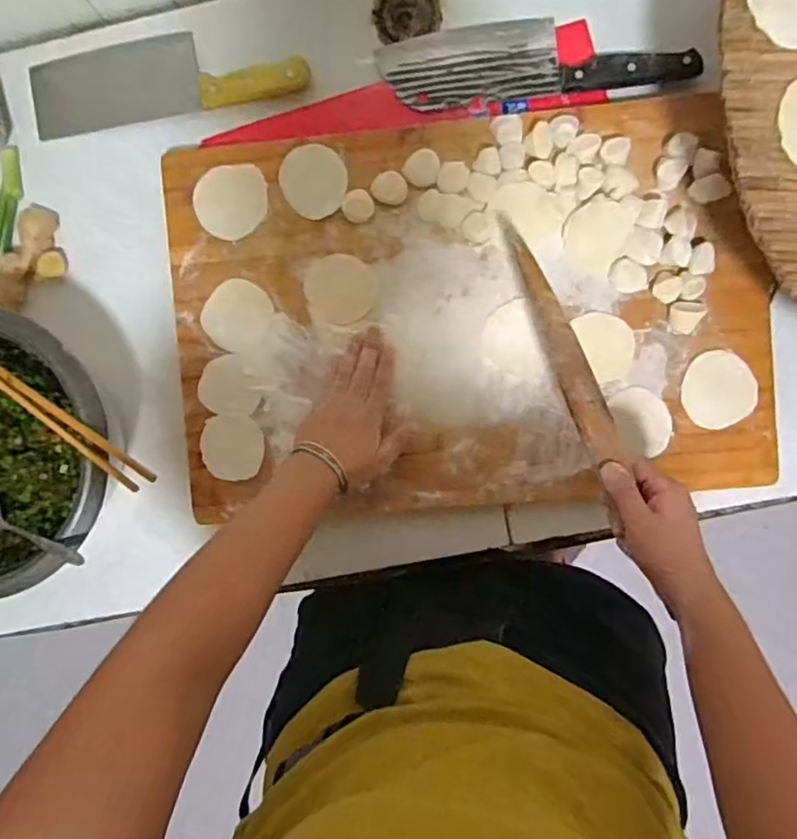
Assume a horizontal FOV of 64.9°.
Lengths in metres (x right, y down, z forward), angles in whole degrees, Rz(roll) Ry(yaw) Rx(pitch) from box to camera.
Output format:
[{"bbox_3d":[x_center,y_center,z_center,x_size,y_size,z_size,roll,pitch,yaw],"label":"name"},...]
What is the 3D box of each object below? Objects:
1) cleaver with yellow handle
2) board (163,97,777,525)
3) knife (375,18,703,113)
[{"bbox_3d":[-0.235,-0.348,0.626,0.280,0.016,0.084,-6,91,2],"label":"cleaver with yellow handle"},{"bbox_3d":[0.063,-0.099,0.601,0.551,0.040,0.364,-4,91,2],"label":"board"},{"bbox_3d":[0.129,-0.348,0.600,0.287,0.029,0.080,-5,91,4],"label":"knife"}]

